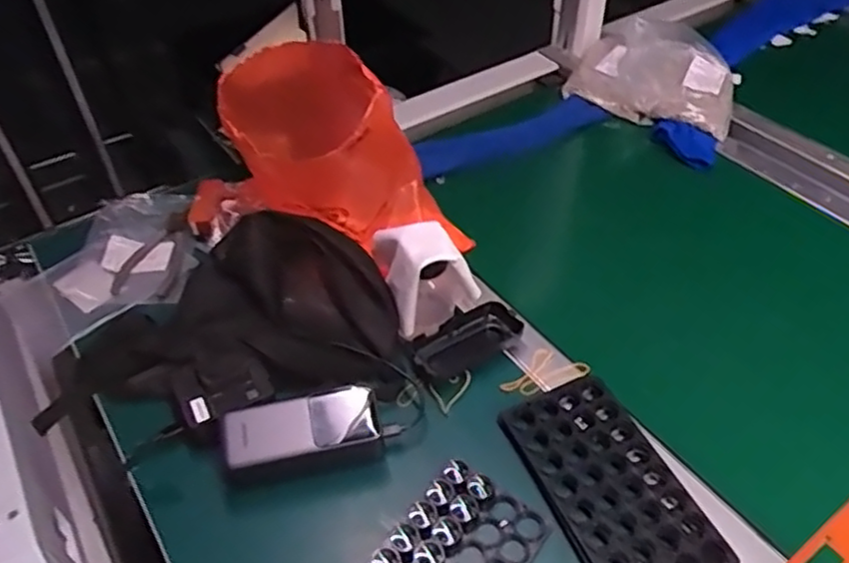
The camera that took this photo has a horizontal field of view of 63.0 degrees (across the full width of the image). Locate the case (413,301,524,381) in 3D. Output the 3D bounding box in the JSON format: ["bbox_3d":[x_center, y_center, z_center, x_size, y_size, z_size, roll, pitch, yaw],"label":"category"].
[{"bbox_3d":[0.040,0.059,0.683,0.111,0.026,0.044,-23,49,-20],"label":"case"}]

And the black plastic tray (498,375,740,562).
[{"bbox_3d":[0.151,0.165,0.567,0.101,0.016,0.200,-17,47,-14],"label":"black plastic tray"}]

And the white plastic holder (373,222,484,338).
[{"bbox_3d":[0.002,-0.009,0.676,0.084,0.103,0.080,-14,47,-10],"label":"white plastic holder"}]

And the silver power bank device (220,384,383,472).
[{"bbox_3d":[-0.103,0.120,0.583,0.128,0.031,0.054,-14,46,-12],"label":"silver power bank device"}]

